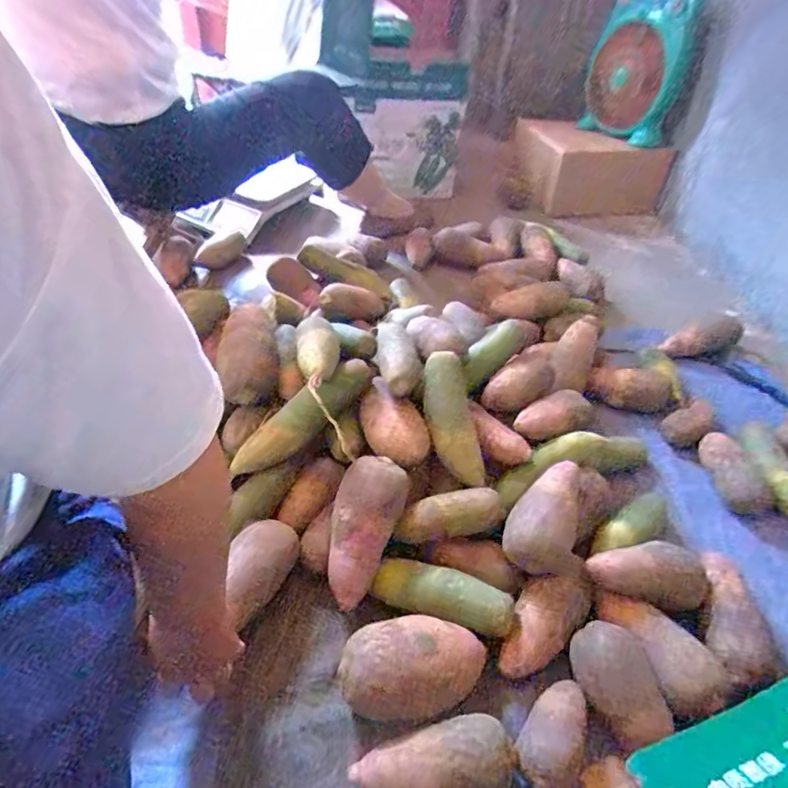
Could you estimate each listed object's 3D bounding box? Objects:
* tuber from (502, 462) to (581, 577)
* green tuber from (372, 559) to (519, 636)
[{"bbox_3d":[0.190,0.149,0.668,0.079,0.067,0.150,21,44,17],"label":"tuber"},{"bbox_3d":[0.056,0.235,0.626,0.160,0.046,0.053,18,43,14],"label":"green tuber"}]

